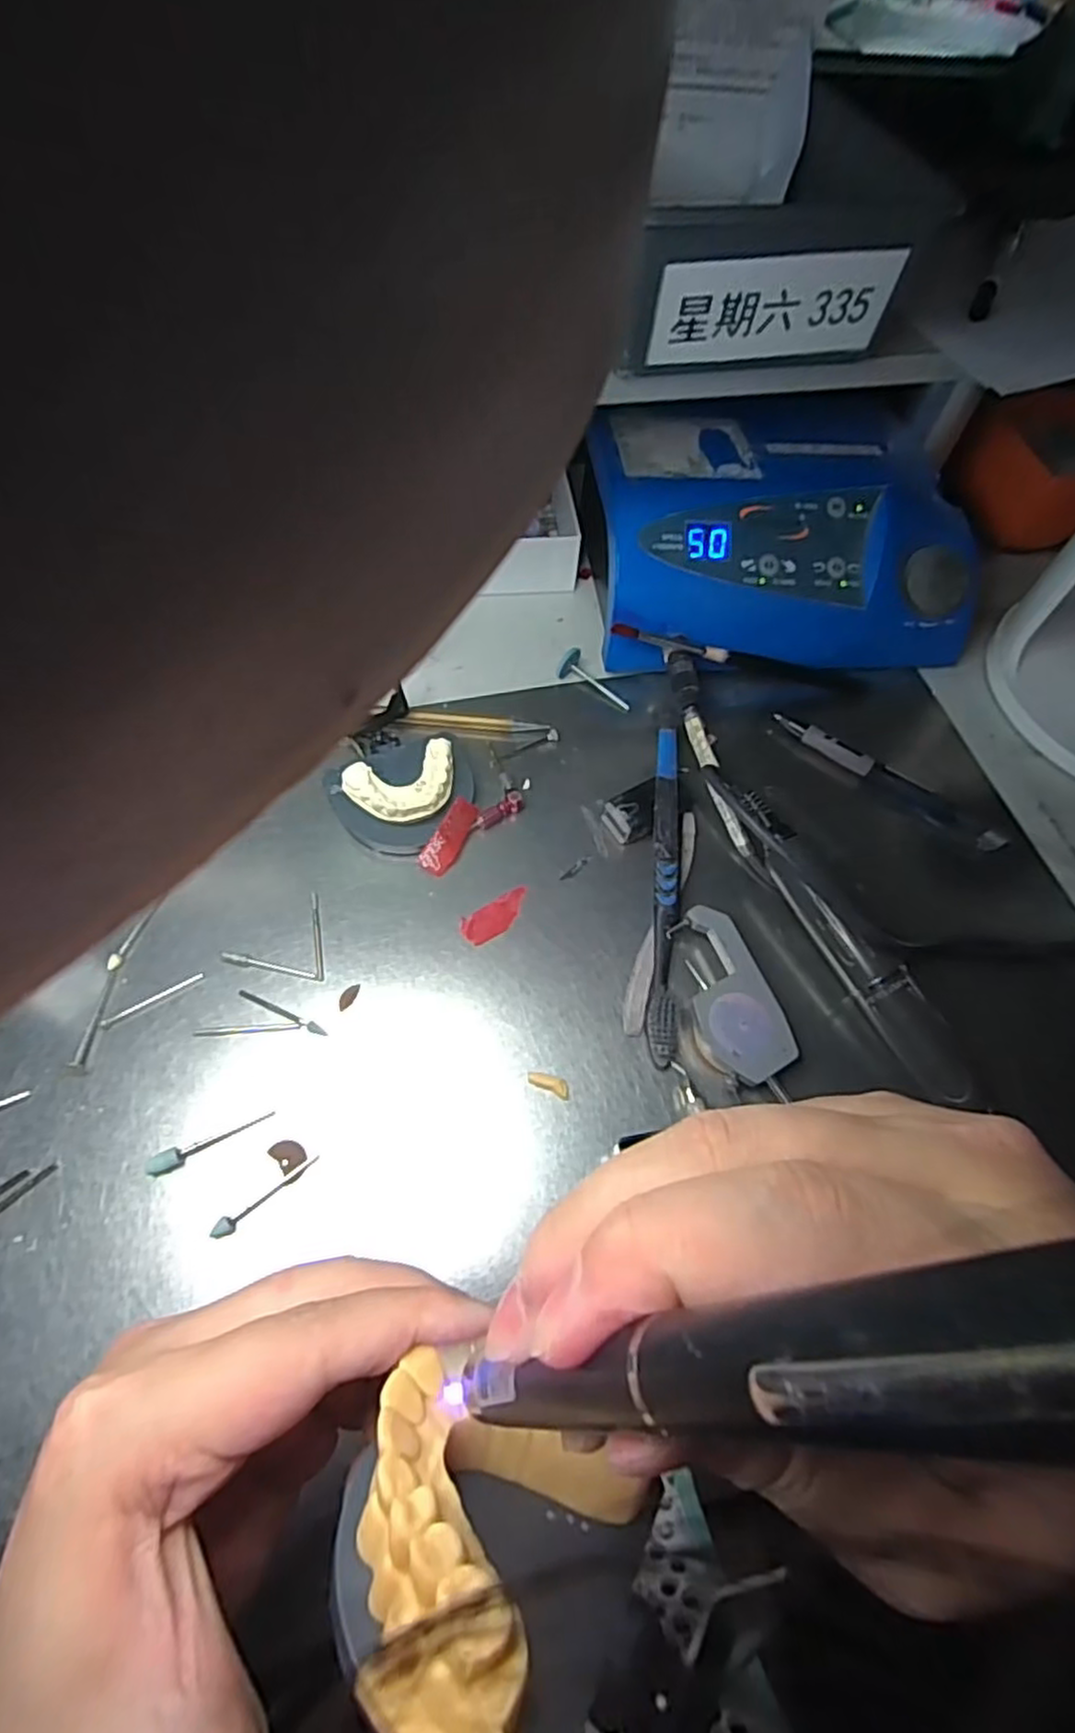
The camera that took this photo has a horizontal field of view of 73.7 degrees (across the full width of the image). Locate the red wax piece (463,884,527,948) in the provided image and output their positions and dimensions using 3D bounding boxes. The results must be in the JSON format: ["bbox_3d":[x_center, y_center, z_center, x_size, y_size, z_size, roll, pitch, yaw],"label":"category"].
[{"bbox_3d":[-0.018,0.023,0.339,0.037,0.004,0.015,-30,67,-19],"label":"red wax piece"}]

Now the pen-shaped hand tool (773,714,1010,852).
[{"bbox_3d":[0.190,-0.047,0.395,0.130,0.016,0.013,36,64,15],"label":"pen-shaped hand tool"}]

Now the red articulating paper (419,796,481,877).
[{"bbox_3d":[-0.043,-0.015,0.353,0.014,0.006,0.041,36,73,-21],"label":"red articulating paper"}]

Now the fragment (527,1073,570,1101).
[{"bbox_3d":[0.005,0.092,0.303,0.019,0.004,0.007,22,62,9],"label":"fragment"}]

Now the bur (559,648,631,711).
[{"bbox_3d":[0.035,-0.106,0.411,0.047,0.014,0.015,32,64,14],"label":"bur"}]

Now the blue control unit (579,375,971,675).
[{"bbox_3d":[0.141,-0.202,0.438,0.220,0.083,0.155,-5,61,-7],"label":"blue control unit"}]

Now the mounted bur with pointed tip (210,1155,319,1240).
[{"bbox_3d":[-0.103,0.125,0.272,0.045,0.005,0.005,-35,69,-21],"label":"mounted bur with pointed tip"}]

